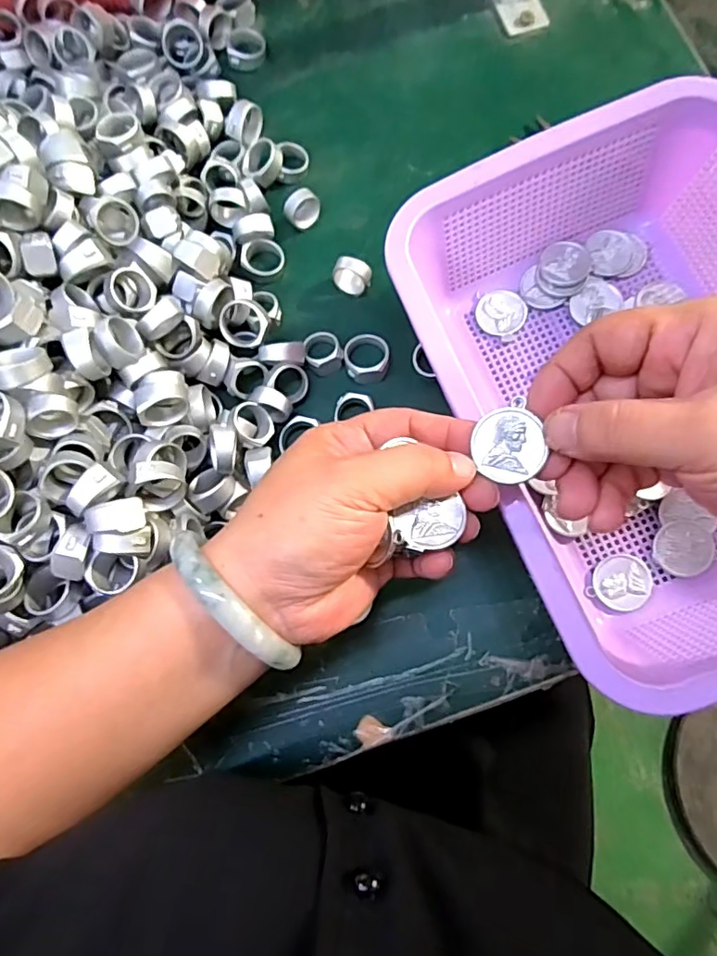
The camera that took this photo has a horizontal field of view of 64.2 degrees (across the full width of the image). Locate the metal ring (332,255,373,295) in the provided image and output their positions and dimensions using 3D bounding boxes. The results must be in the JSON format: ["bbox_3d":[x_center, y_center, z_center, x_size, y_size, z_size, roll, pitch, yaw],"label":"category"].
[{"bbox_3d":[-0.004,-0.122,0.350,0.023,0.021,0.015,18,78,6],"label":"metal ring"}]

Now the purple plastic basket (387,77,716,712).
[{"bbox_3d":[0.143,-0.043,0.289,0.188,0.093,0.267,-22,77,-4],"label":"purple plastic basket"}]

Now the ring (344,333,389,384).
[{"bbox_3d":[0.005,-0.071,0.342,0.026,0.014,0.029,-1,77,1],"label":"ring"}]

